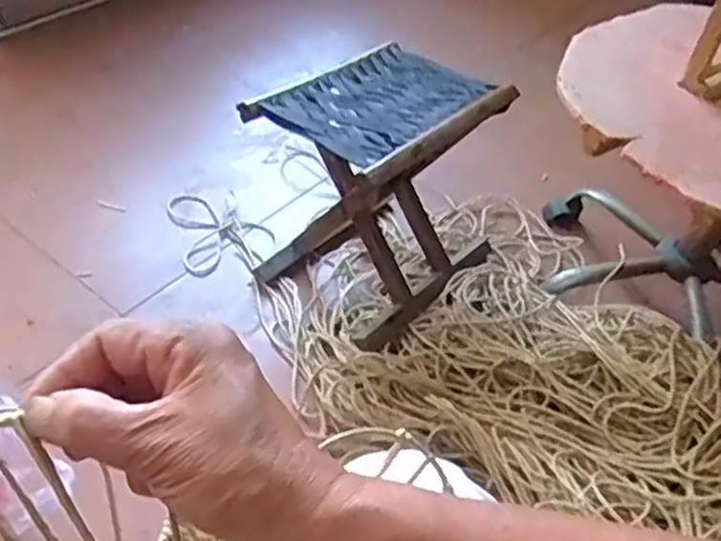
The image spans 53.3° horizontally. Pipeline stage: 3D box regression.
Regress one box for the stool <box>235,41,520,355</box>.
[{"bbox_3d":[0.036,-0.125,1.092,0.270,0.323,0.313,37,53,27],"label":"stool"}]

